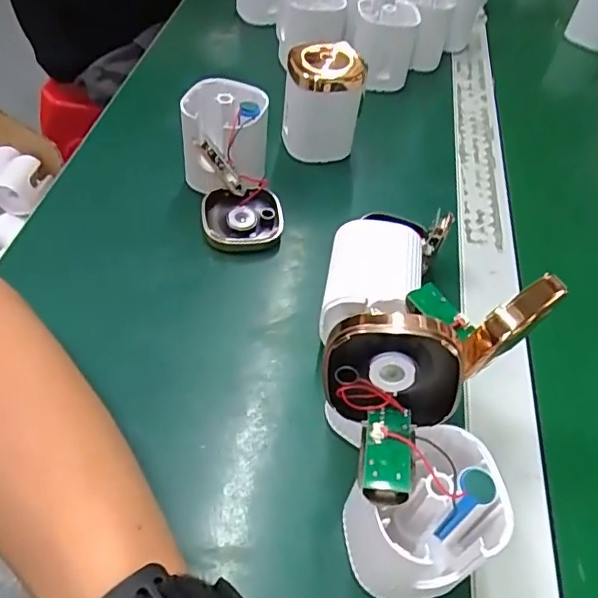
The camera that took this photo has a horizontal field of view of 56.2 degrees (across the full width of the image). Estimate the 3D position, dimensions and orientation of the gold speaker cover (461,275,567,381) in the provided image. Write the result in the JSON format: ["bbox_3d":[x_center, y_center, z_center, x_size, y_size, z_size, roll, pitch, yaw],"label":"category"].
[{"bbox_3d":[0.088,0.012,0.228,0.047,0.041,0.013,-23,55,-25],"label":"gold speaker cover"}]

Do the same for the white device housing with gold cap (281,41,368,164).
[{"bbox_3d":[0.017,-0.151,0.442,0.061,0.086,0.053,6,48,-1],"label":"white device housing with gold cap"}]

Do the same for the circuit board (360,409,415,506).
[{"bbox_3d":[0.035,0.060,0.221,0.022,0.009,0.039,10,48,2],"label":"circuit board"}]

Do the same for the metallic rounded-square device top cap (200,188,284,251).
[{"bbox_3d":[-0.039,-0.054,0.389,0.054,0.018,0.047,-4,49,-10],"label":"metallic rounded-square device top cap"}]

